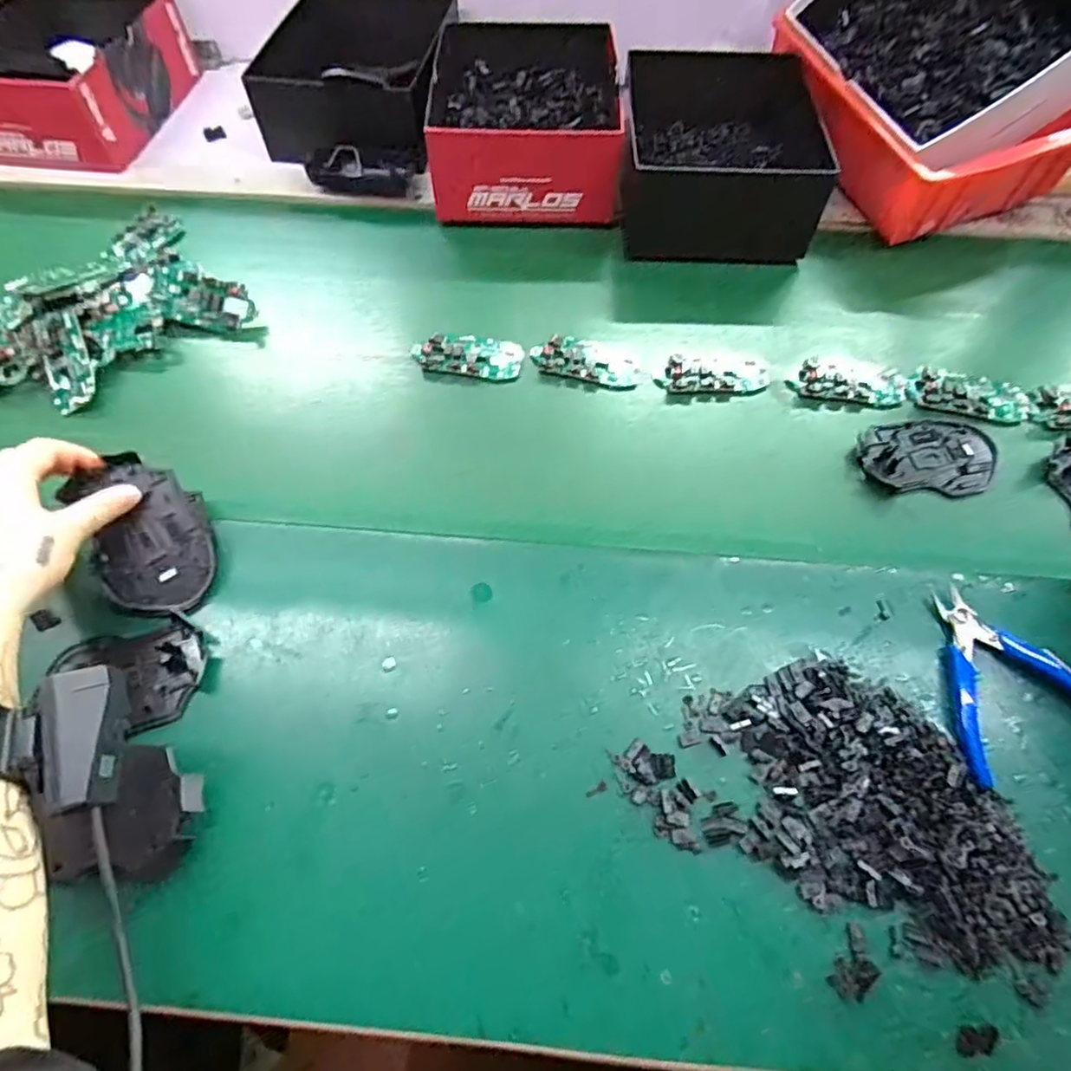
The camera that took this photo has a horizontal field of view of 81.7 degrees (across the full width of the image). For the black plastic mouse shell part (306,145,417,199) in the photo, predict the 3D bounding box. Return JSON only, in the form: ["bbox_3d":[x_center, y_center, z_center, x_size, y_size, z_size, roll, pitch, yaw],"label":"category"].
[{"bbox_3d":[-0.189,-0.391,0.670,0.118,0.043,0.025,10,61,5],"label":"black plastic mouse shell part"}]

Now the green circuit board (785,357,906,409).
[{"bbox_3d":[0.274,-0.134,0.547,0.098,0.011,0.042,9,61,5],"label":"green circuit board"}]

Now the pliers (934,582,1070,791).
[{"bbox_3d":[0.308,0.090,0.411,0.106,0.013,0.114,-16,62,-9],"label":"pliers"}]

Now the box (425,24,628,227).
[{"bbox_3d":[-0.013,-0.463,0.686,0.187,0.096,0.276,0,61,-1],"label":"box"}]

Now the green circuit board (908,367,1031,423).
[{"bbox_3d":[0.377,-0.122,0.541,0.098,0.011,0.047,12,61,6],"label":"green circuit board"}]

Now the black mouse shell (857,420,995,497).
[{"bbox_3d":[0.322,-0.066,0.508,0.108,0.014,0.073,4,61,2],"label":"black mouse shell"}]

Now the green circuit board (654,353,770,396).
[{"bbox_3d":[0.158,-0.141,0.551,0.095,0.012,0.040,1,61,0],"label":"green circuit board"}]

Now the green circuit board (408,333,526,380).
[{"bbox_3d":[-0.061,-0.162,0.563,0.097,0.011,0.045,8,61,4],"label":"green circuit board"}]

